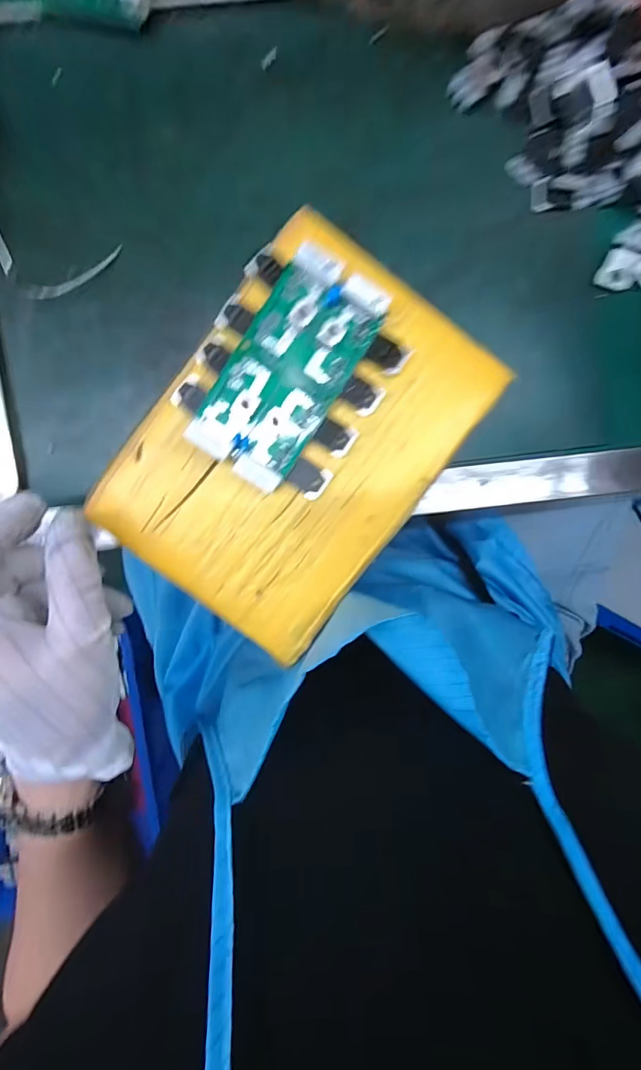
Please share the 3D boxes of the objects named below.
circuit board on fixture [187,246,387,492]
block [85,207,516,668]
[{"bbox_3d":[-0.016,-0.079,0.223,0.052,0.024,0.106,33,96,-5],"label":"circuit board on fixture"},{"bbox_3d":[-0.011,-0.046,0.235,0.137,0.014,0.197,37,90,-1],"label":"block"}]

